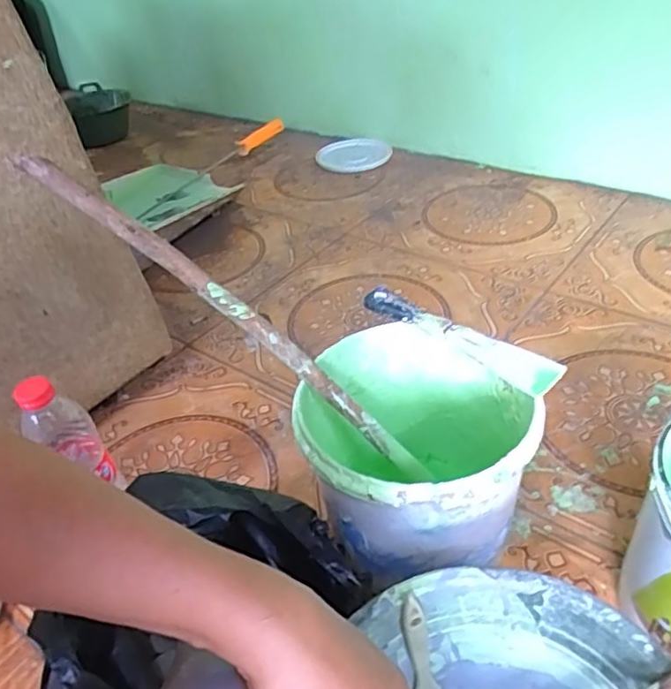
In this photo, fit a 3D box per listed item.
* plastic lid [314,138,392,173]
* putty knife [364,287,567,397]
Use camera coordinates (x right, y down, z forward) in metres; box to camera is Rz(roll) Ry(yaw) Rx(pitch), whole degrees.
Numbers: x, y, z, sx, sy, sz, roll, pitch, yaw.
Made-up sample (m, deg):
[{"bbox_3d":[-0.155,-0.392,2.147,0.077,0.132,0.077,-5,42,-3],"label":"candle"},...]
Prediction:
[{"bbox_3d":[0.043,-0.456,1.493,0.177,0.023,0.156,-3,39,6],"label":"plastic lid"},{"bbox_3d":[0.114,-0.009,0.585,0.041,0.027,0.199,-34,45,-31],"label":"putty knife"}]

